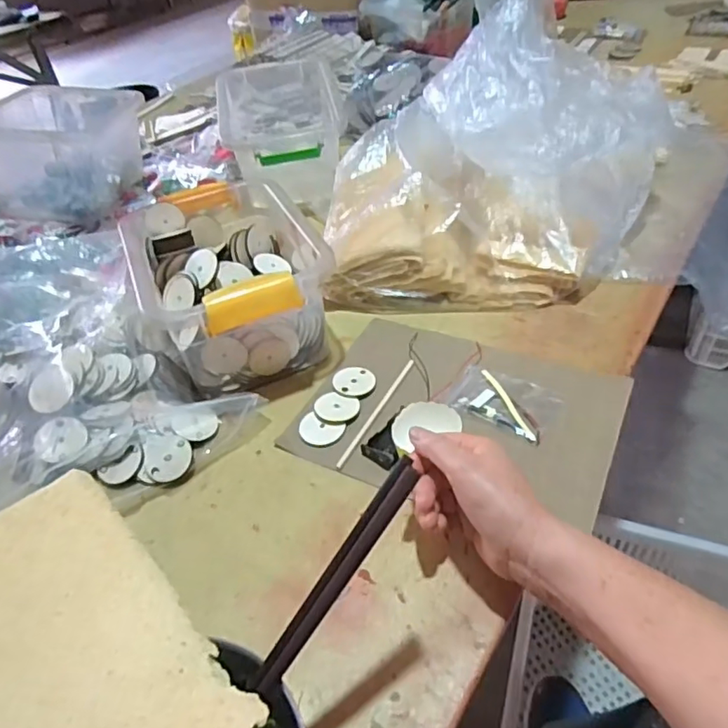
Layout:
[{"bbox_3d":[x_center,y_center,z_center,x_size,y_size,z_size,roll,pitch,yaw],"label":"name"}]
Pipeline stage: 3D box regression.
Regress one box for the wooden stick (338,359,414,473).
[{"bbox_3d":[0.014,0.045,0.548,0.009,0.006,0.148,19,49,24],"label":"wooden stick"}]

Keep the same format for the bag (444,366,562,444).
[{"bbox_3d":[0.134,0.035,0.535,0.098,0.006,0.067,25,52,29],"label":"bag"}]

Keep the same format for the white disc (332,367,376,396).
[{"bbox_3d":[-0.010,0.017,0.576,0.043,0.004,0.042,-3,44,3],"label":"white disc"}]

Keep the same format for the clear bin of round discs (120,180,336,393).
[{"bbox_3d":[-0.150,-0.095,0.622,0.185,0.130,0.259,-20,45,-14],"label":"clear bin of round discs"}]

